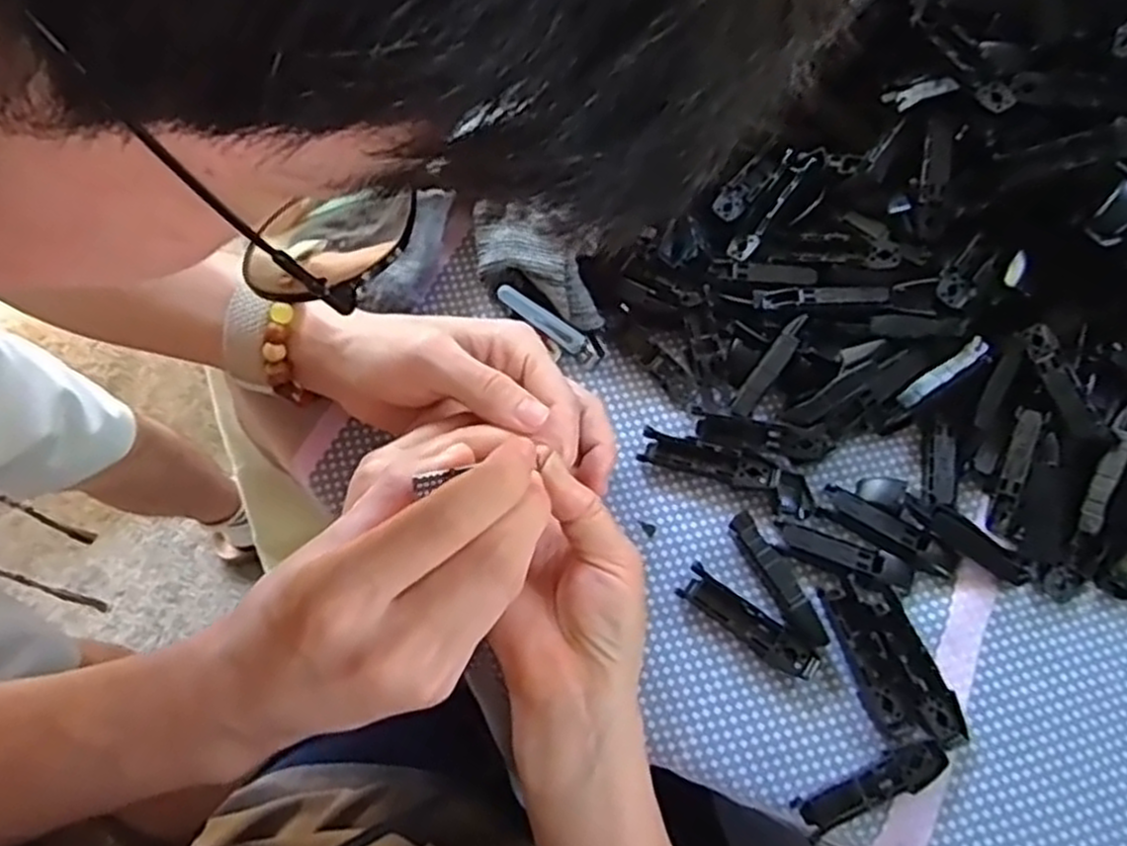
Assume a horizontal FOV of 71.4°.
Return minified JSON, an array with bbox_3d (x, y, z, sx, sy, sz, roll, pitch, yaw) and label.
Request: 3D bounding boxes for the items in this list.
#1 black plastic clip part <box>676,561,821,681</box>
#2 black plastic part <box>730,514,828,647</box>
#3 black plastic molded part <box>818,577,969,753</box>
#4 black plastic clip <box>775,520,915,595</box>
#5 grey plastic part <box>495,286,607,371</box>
[{"bbox_3d":[0.086,0.094,0.364,0.070,0.009,0.017,37,71,13],"label":"black plastic clip part"},{"bbox_3d":[0.099,0.075,0.367,0.012,0.017,0.068,-27,70,-12],"label":"black plastic part"},{"bbox_3d":[0.149,0.109,0.354,0.034,0.015,0.080,-20,69,-10],"label":"black plastic molded part"},{"bbox_3d":[0.136,0.062,0.372,0.066,0.010,0.019,18,68,6],"label":"black plastic clip"},{"bbox_3d":[-0.006,-0.052,0.414,0.063,0.013,0.012,35,70,-3],"label":"grey plastic part"}]

